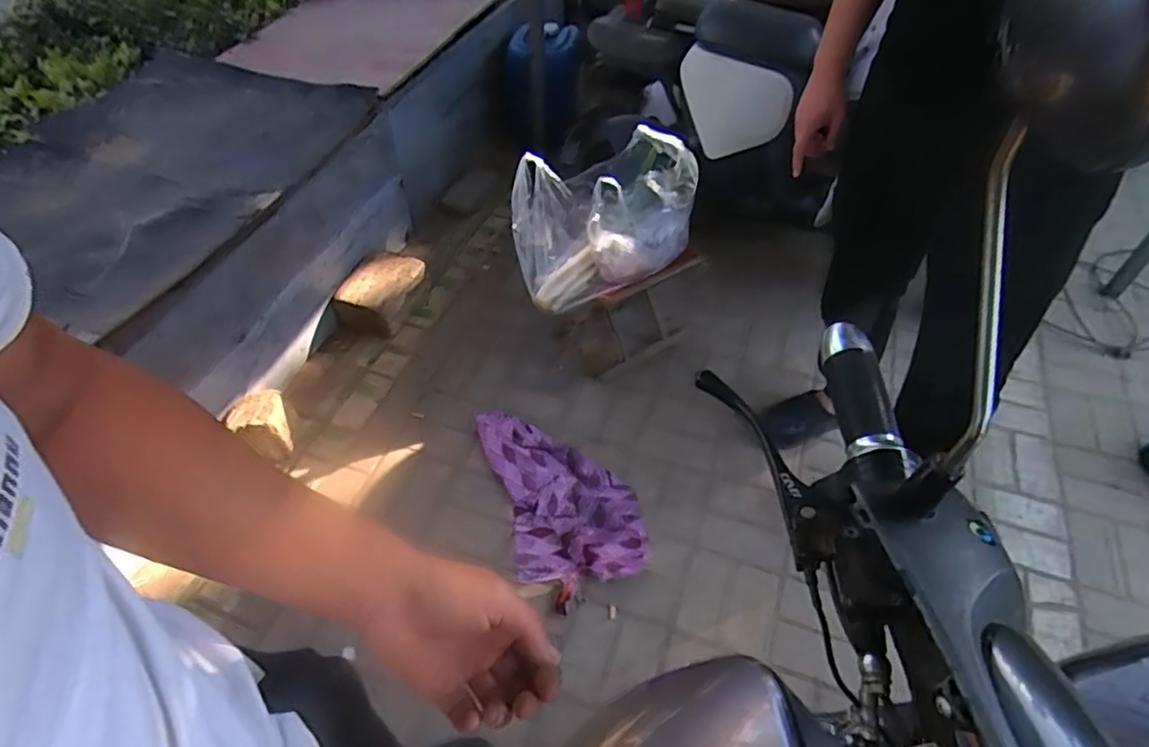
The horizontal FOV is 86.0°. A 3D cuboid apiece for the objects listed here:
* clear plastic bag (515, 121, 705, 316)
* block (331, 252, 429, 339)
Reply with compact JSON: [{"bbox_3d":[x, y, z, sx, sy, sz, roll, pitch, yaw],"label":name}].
[{"bbox_3d":[0.069,-0.375,1.497,0.436,0.328,0.205,-16,52,-13],"label":"clear plastic bag"},{"bbox_3d":[-0.562,-0.236,1.841,0.185,0.159,0.256,21,53,19],"label":"block"}]

